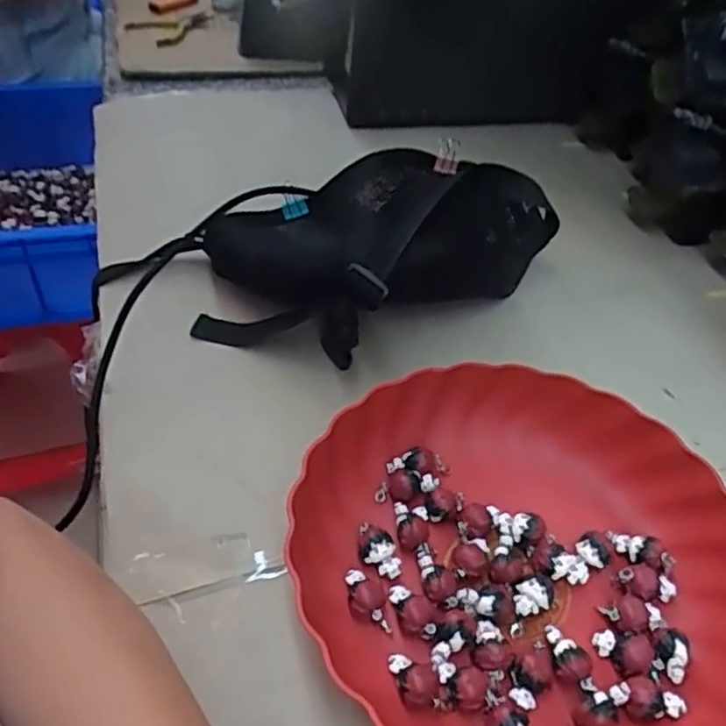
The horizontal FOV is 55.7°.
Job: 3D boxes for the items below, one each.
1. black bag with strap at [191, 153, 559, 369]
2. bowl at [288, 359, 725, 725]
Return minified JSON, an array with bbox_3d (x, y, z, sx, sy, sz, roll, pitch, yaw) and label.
[{"bbox_3d":[0.011,-0.106,0.541,0.282,0.096,0.155,-24,52,-26],"label":"black bag with strap"},{"bbox_3d":[0.088,0.104,0.381,0.237,0.053,0.223,3,45,-3],"label":"bowl"}]

